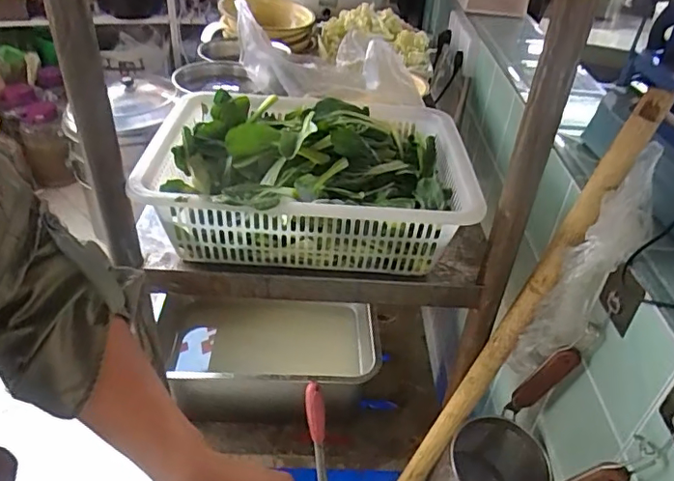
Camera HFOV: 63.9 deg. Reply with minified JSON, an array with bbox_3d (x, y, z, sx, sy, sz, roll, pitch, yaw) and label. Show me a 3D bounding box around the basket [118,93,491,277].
[{"bbox_3d":[-0.035,-0.082,0.723,0.394,0.115,0.301,6,37,1],"label":"basket"}]

